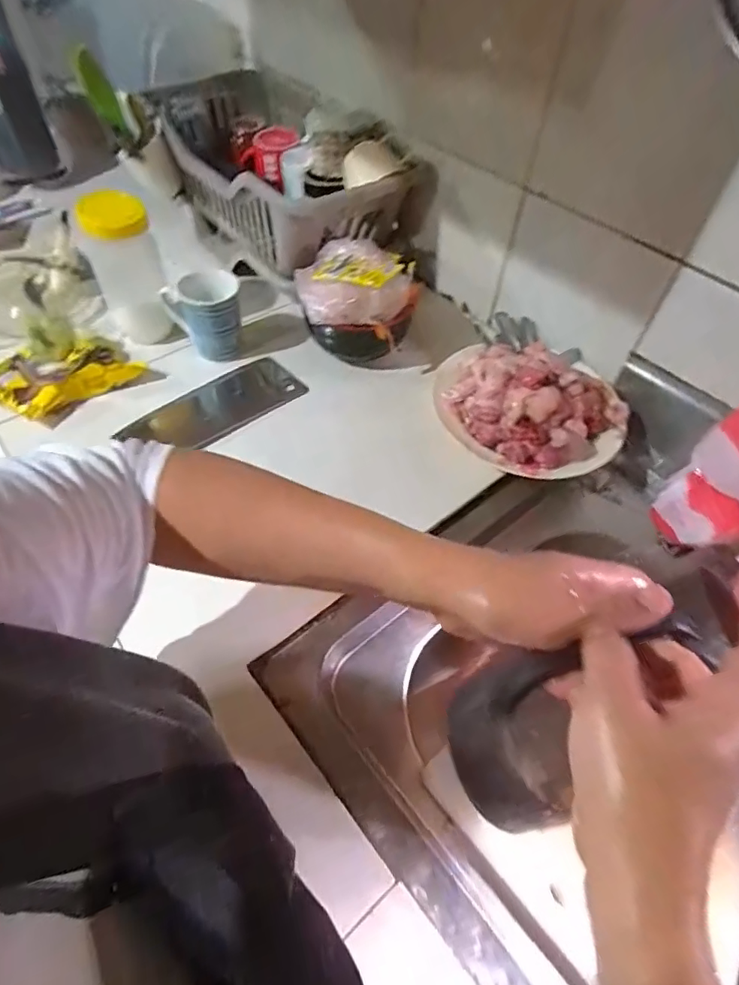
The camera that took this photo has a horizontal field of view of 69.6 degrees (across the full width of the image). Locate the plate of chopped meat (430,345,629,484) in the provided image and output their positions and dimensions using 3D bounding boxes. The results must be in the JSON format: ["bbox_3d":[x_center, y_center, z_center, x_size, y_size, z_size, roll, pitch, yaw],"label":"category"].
[{"bbox_3d":[0.180,-0.112,0.600,0.214,0.069,0.182,31,57,19],"label":"plate of chopped meat"}]

